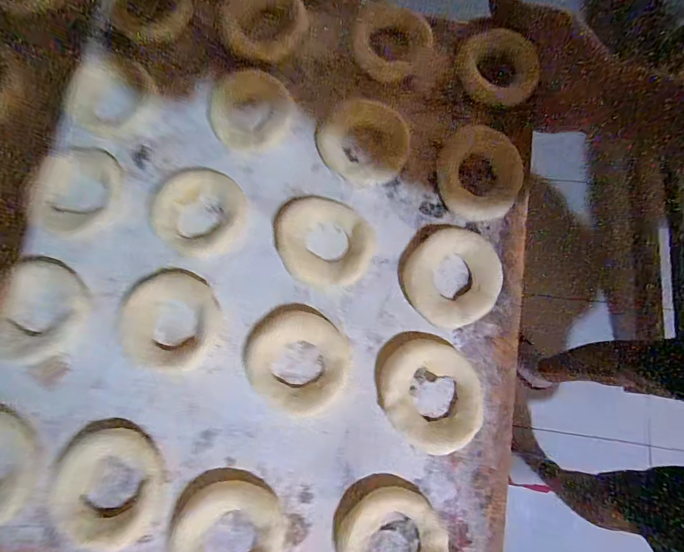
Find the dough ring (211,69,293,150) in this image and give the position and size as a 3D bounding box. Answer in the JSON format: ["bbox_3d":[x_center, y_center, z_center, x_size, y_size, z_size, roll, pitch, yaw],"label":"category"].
[{"bbox_3d":[-0.064,-0.118,0.267,0.056,0.011,0.058,-1,73,2],"label":"dough ring"}]

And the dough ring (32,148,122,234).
[{"bbox_3d":[-0.180,-0.059,0.255,0.053,0.009,0.058,-1,73,2],"label":"dough ring"}]

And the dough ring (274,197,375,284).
[{"bbox_3d":[-0.013,-0.024,0.254,0.066,0.010,0.056,9,74,5],"label":"dough ring"}]

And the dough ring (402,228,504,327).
[{"bbox_3d":[0.074,-0.001,0.249,0.069,0.012,0.060,-25,74,-5],"label":"dough ring"}]

